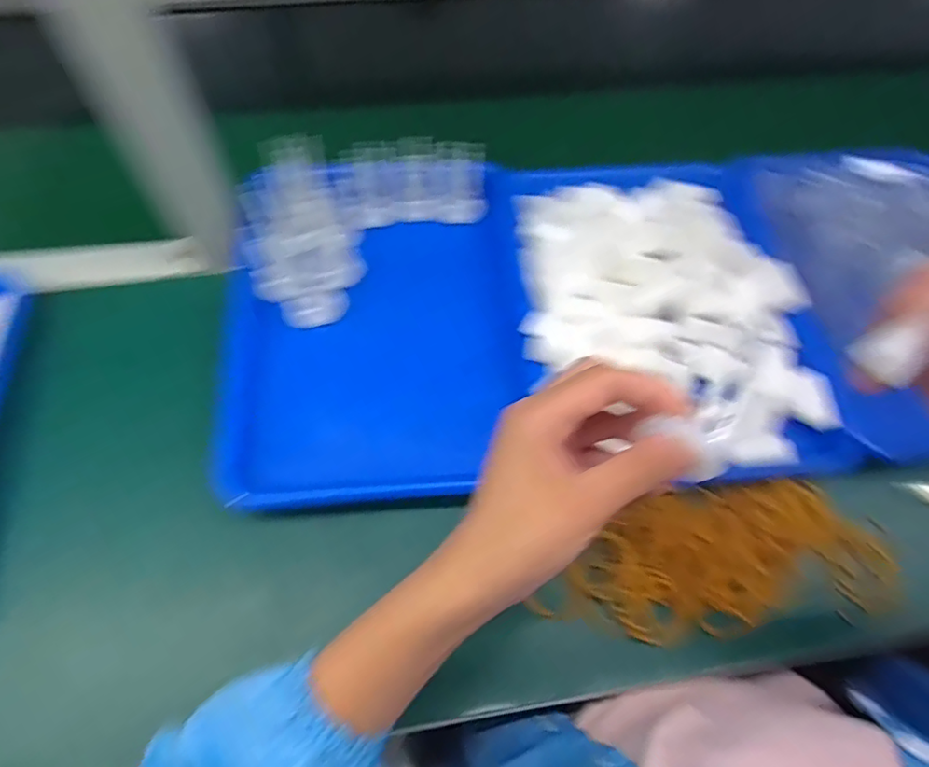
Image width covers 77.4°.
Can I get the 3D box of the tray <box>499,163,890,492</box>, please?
[{"bbox_3d":[0.171,-0.076,0.508,0.248,0.044,0.325,-4,61,-5],"label":"tray"}]

